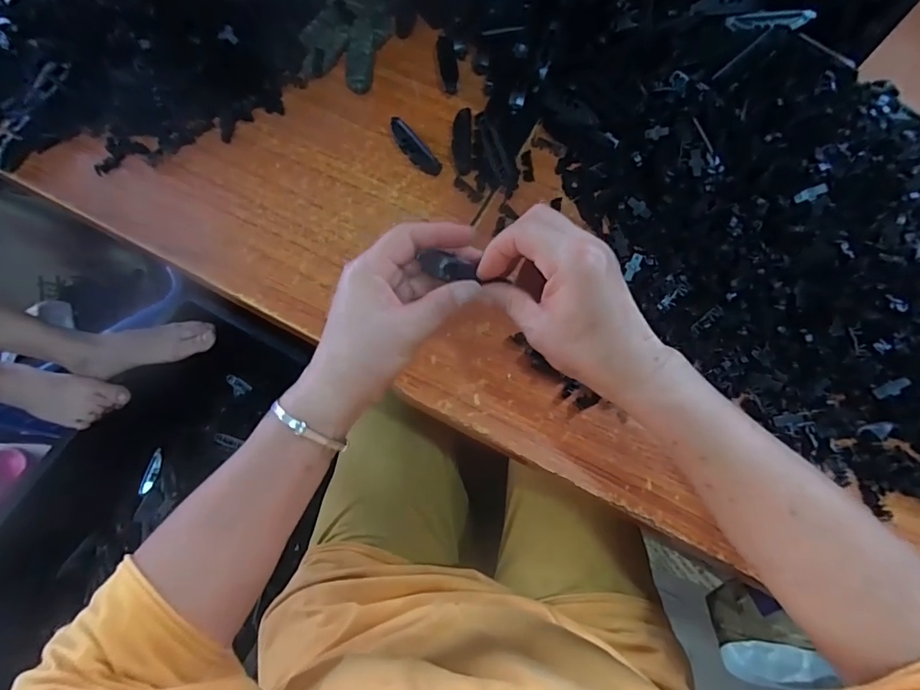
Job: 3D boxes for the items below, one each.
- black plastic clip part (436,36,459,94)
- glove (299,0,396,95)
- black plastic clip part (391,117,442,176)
[{"bbox_3d":[-0.014,-0.312,0.533,0.020,0.016,0.069,-5,71,-4],"label":"black plastic clip part"},{"bbox_3d":[-0.126,-0.365,0.538,0.087,0.044,0.157,14,71,2],"label":"glove"},{"bbox_3d":[-0.048,-0.206,0.497,0.019,0.020,0.075,-40,77,-15],"label":"black plastic clip part"}]

